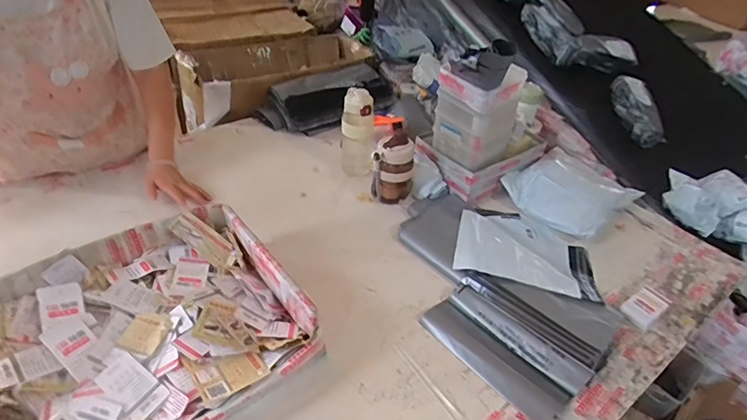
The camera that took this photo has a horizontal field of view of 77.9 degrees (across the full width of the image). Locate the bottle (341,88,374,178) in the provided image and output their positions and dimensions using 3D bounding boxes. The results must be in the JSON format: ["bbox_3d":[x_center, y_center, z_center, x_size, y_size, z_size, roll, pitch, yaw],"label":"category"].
[{"bbox_3d":[-0.040,-0.189,1.148,0.077,0.213,0.084,-2,40,-10],"label":"bottle"}]

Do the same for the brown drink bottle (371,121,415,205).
[{"bbox_3d":[0.048,-0.100,1.088,0.095,0.162,0.077,11,39,6],"label":"brown drink bottle"}]

